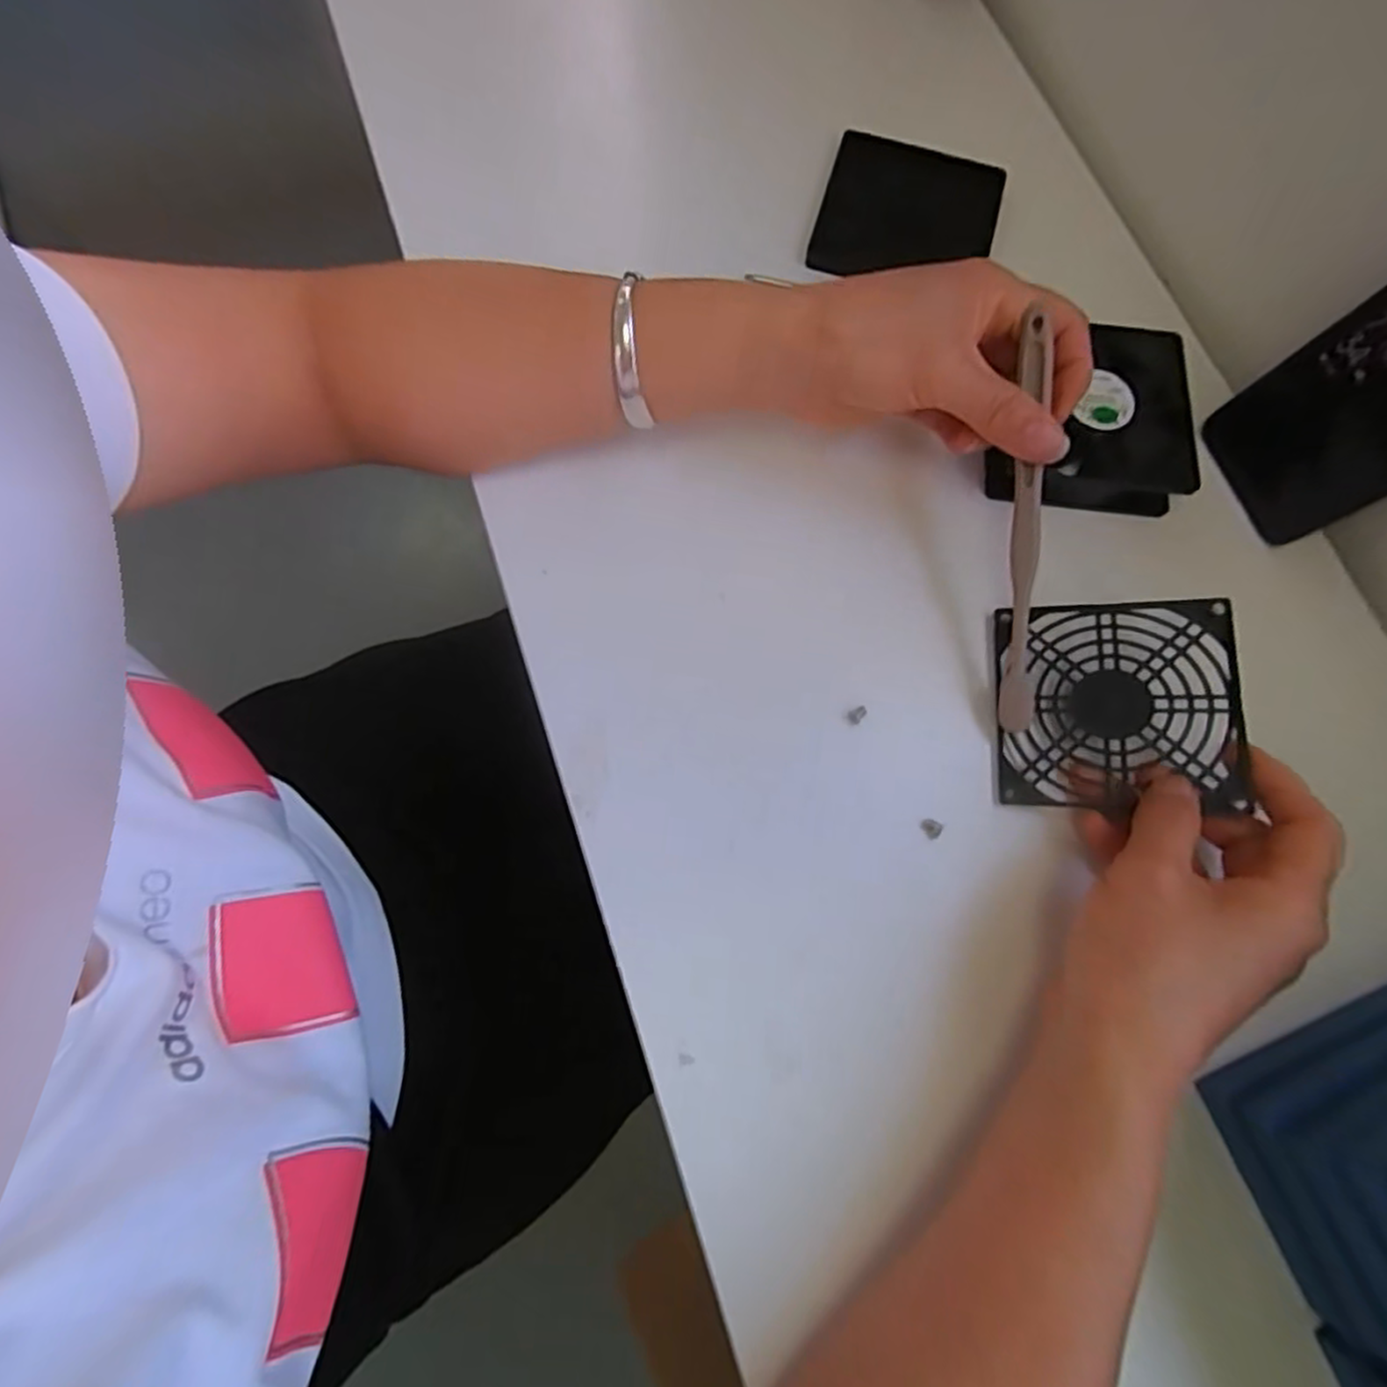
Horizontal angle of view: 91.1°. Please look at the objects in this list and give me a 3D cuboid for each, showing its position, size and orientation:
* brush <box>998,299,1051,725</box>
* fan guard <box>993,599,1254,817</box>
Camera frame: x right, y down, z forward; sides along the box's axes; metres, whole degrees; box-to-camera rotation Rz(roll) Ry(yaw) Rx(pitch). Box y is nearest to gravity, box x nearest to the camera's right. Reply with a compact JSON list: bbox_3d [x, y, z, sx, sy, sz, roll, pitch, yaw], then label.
[{"bbox_3d":[0.143,-0.069,0.297,0.016,0.017,0.168,-2,99,-1],"label":"brush"},{"bbox_3d":[0.183,0.005,0.297,0.092,0.005,0.090,0,74,21],"label":"fan guard"}]

